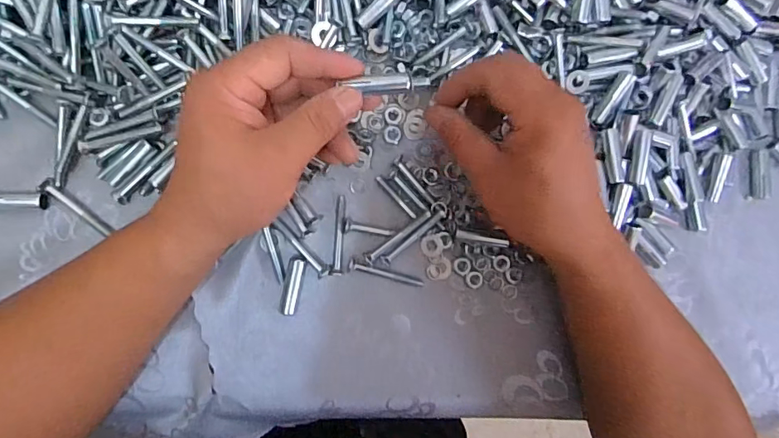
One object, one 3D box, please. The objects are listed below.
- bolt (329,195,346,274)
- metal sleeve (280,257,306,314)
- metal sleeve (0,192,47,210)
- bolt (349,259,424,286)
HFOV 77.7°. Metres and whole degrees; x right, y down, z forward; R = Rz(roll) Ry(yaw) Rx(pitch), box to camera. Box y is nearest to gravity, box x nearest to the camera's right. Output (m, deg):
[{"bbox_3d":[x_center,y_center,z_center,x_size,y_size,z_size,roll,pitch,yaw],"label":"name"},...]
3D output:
[{"bbox_3d":[-0.036,0.012,0.341,0.008,0.007,0.056,3,88,-8],"label":"bolt"},{"bbox_3d":[-0.067,0.046,0.335,0.011,0.007,0.041,11,87,-8],"label":"metal sleeve"},{"bbox_3d":[-0.243,-0.012,0.309,0.040,0.011,0.010,2,88,-8],"label":"metal sleeve"},{"bbox_3d":[-0.002,0.040,0.345,0.056,0.005,0.007,17,86,-7],"label":"bolt"}]

